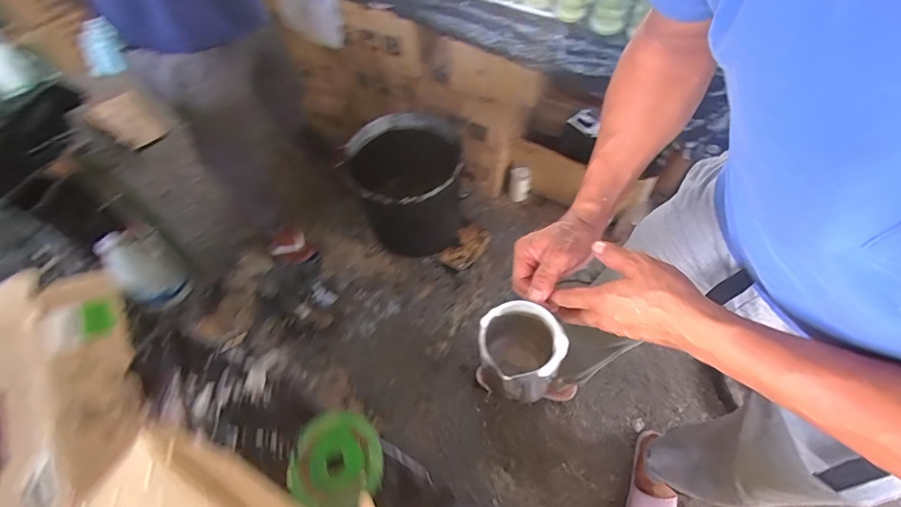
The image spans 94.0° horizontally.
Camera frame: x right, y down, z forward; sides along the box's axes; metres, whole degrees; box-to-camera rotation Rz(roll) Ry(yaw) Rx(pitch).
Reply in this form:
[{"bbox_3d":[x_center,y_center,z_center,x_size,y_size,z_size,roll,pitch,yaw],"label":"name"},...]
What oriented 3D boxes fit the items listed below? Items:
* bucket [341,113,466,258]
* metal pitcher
[{"bbox_3d":[-0.120,-0.219,1.337,0.344,0.364,0.332,-1,58,1],"label":"bucket"},{"bbox_3d":[0.075,0.108,0.475,0.082,0.085,0.082,-1,58,1],"label":"metal pitcher"}]

